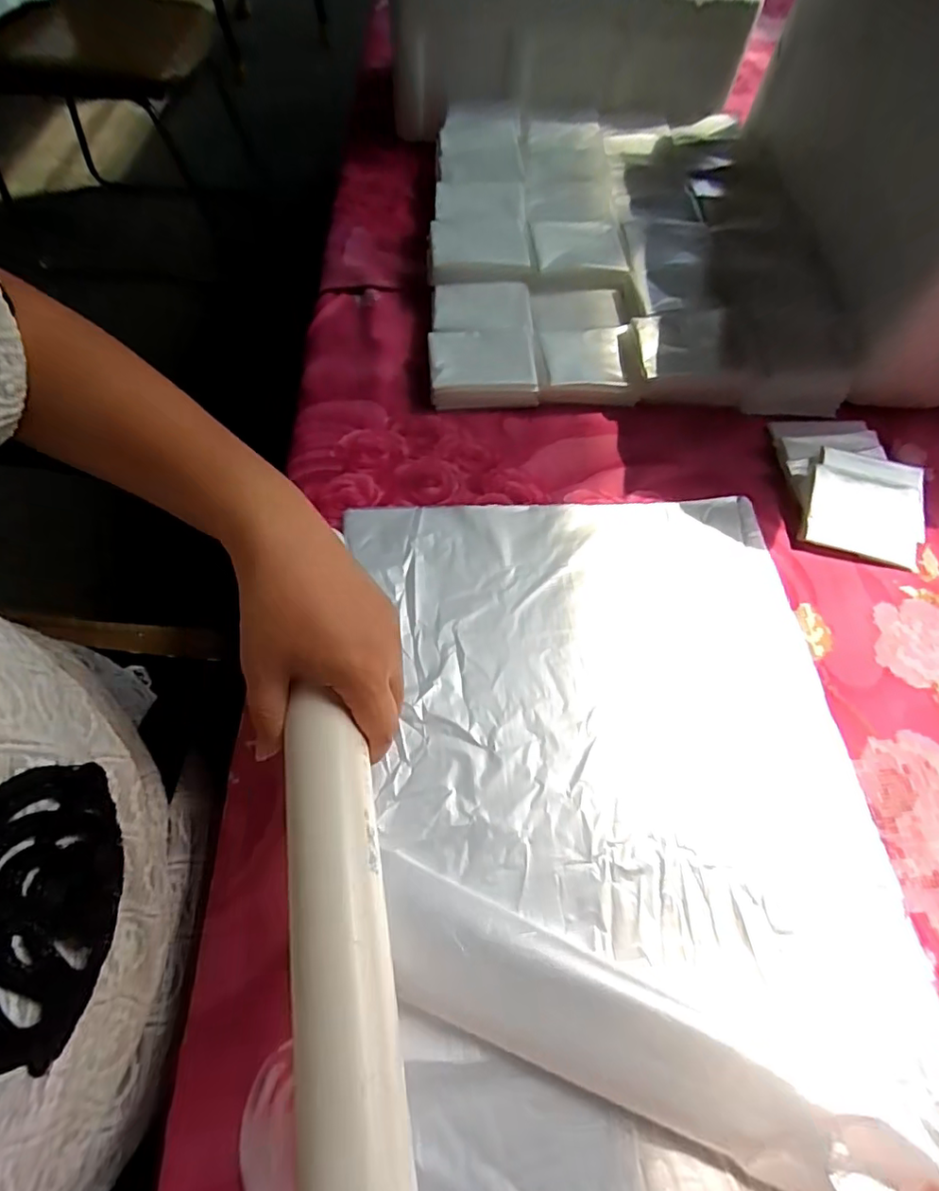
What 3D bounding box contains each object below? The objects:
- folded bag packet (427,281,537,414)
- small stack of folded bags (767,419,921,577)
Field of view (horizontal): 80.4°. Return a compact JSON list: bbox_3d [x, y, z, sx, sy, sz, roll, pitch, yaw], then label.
[{"bbox_3d":[0.011,-0.214,0.471,0.088,0.033,0.116,-2,61,-3],"label":"folded bag packet"},{"bbox_3d":[0.297,-0.091,0.432,0.107,0.026,0.129,9,61,4],"label":"small stack of folded bags"}]

